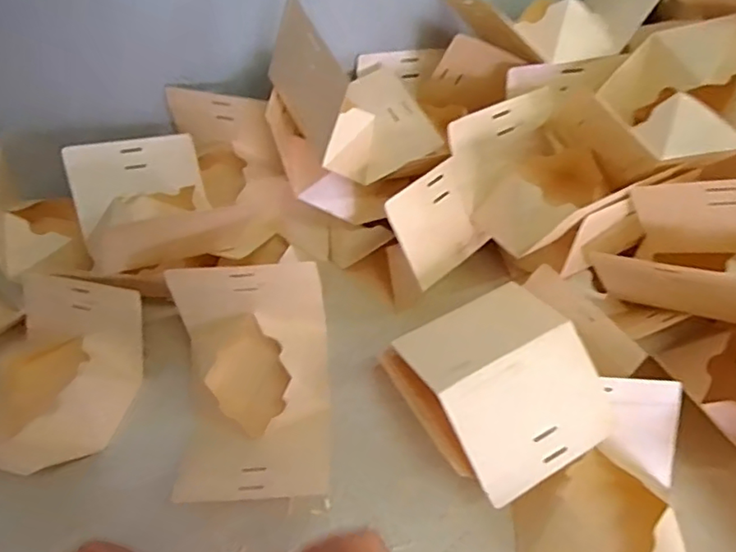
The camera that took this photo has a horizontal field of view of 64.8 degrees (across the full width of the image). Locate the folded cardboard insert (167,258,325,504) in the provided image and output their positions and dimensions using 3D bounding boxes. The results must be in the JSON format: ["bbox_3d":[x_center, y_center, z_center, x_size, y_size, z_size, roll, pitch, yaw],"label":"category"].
[{"bbox_3d":[-0.098,0.089,0.480,0.126,0.120,0.149,-4,49,-1],"label":"folded cardboard insert"}]

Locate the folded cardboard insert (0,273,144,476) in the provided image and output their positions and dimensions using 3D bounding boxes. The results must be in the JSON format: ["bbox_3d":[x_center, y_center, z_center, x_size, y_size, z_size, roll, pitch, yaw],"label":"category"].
[{"bbox_3d":[-0.315,0.089,0.541,0.188,0.089,0.161,12,51,13],"label":"folded cardboard insert"}]

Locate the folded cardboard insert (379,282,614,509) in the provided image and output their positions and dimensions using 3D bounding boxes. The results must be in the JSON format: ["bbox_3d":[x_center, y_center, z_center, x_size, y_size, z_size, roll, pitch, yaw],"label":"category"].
[{"bbox_3d":[0.103,0.084,0.456,0.147,0.063,0.141,-26,53,-19],"label":"folded cardboard insert"}]

